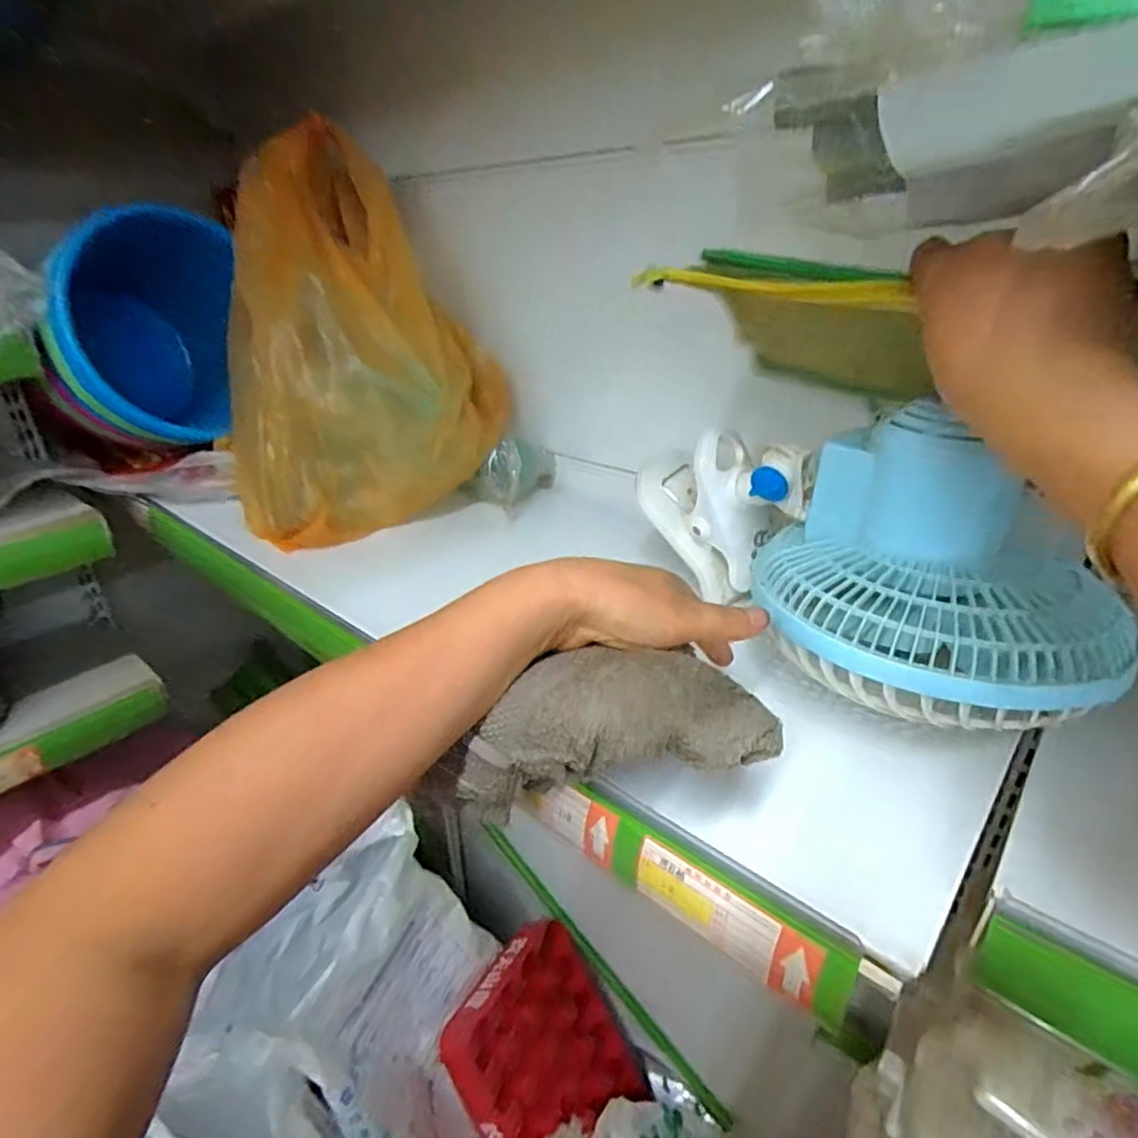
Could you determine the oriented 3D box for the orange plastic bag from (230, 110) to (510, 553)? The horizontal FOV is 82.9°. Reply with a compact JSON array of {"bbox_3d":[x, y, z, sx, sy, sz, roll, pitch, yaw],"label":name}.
[{"bbox_3d":[-0.208,-0.220,0.651,0.227,0.335,0.236,5,28,12],"label":"orange plastic bag"}]

